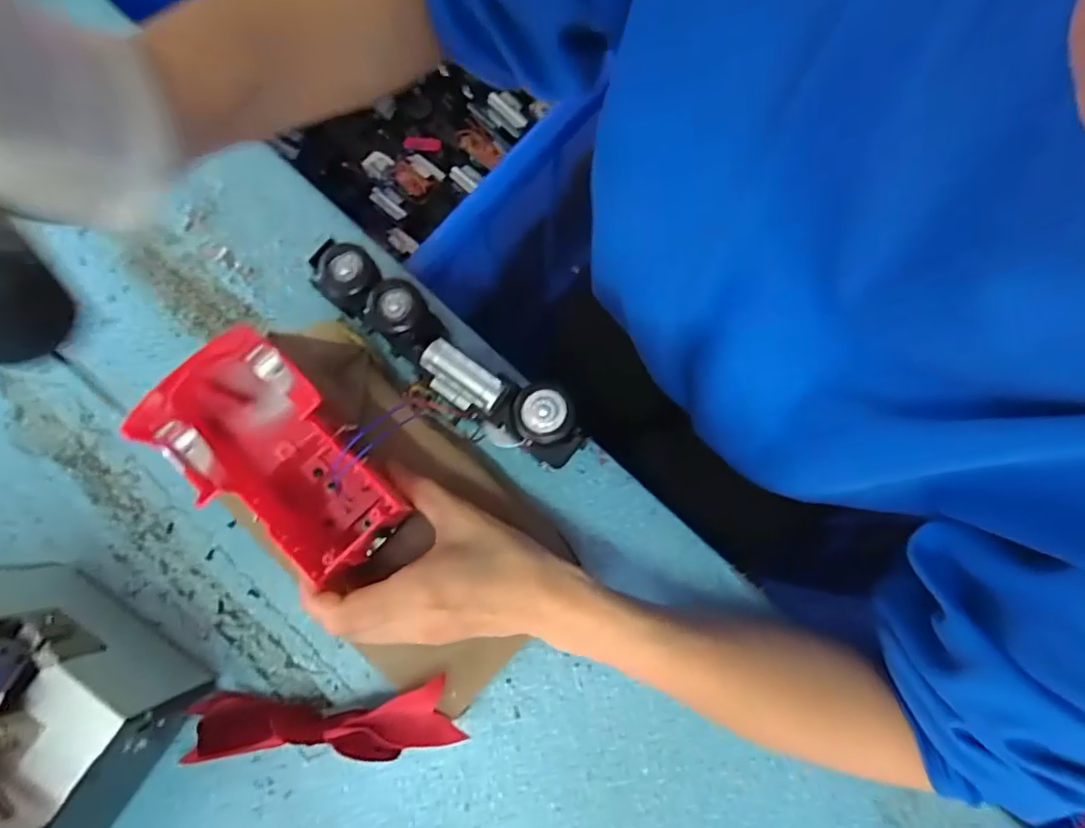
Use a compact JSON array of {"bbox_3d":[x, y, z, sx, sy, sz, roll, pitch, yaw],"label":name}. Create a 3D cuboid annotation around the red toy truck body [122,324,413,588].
[{"bbox_3d":[-0.133,0.026,0.289,0.071,0.062,0.132,-43,108,-10],"label":"red toy truck body"}]

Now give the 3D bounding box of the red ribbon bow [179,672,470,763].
[{"bbox_3d":[-0.129,0.181,0.320,0.166,0.037,0.044,-6,77,-3],"label":"red ribbon bow"}]

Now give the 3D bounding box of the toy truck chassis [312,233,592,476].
[{"bbox_3d":[-0.061,-0.029,0.324,0.183,0.049,0.049,37,81,7],"label":"toy truck chassis"}]

